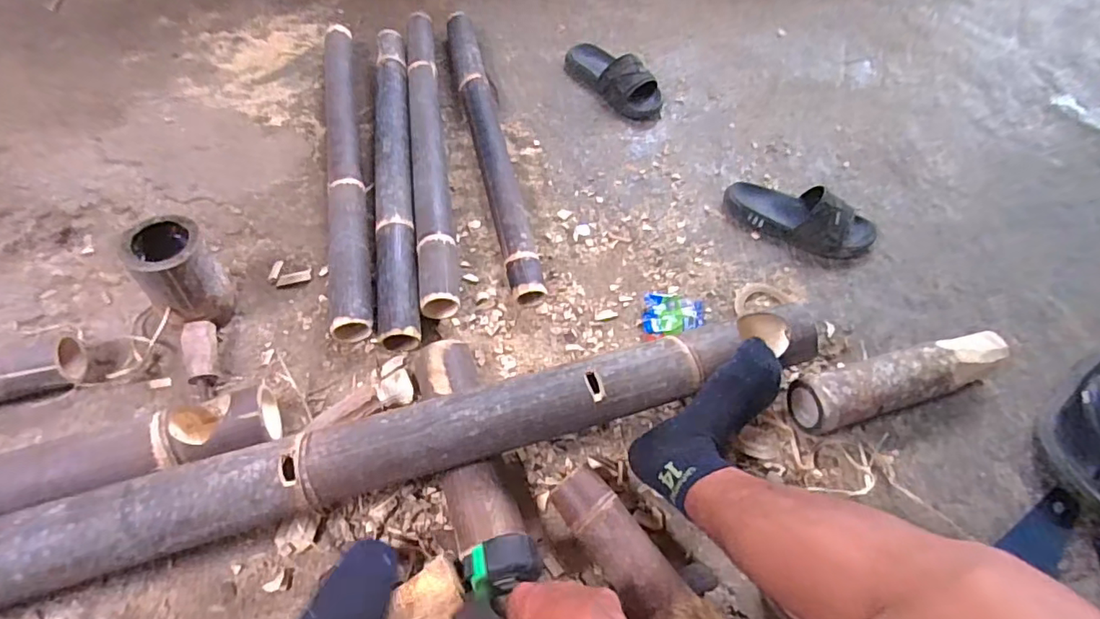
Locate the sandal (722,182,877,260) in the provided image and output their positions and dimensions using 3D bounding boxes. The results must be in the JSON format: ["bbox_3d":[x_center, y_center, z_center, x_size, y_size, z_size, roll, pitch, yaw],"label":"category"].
[{"bbox_3d":[0.436,-0.166,0.956,0.257,0.065,0.122,20,59,8],"label":"sandal"}]

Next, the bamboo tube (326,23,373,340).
[{"bbox_3d":[-0.357,-0.274,0.950,0.071,0.072,0.717,-8,60,-10],"label":"bamboo tube"}]

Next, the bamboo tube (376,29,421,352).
[{"bbox_3d":[-0.271,-0.256,0.948,0.064,0.067,0.712,-6,60,-8],"label":"bamboo tube"}]

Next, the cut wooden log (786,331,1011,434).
[{"bbox_3d":[0.496,0.101,0.787,0.312,0.080,0.077,-14,61,-13],"label":"cut wooden log"}]

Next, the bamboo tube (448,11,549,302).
[{"bbox_3d":[-0.118,-0.324,1.015,0.055,0.055,0.726,-10,60,-11],"label":"bamboo tube"}]

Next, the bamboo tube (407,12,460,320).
[{"bbox_3d":[-0.219,-0.304,0.991,0.063,0.056,0.724,-6,60,-8],"label":"bamboo tube"}]

